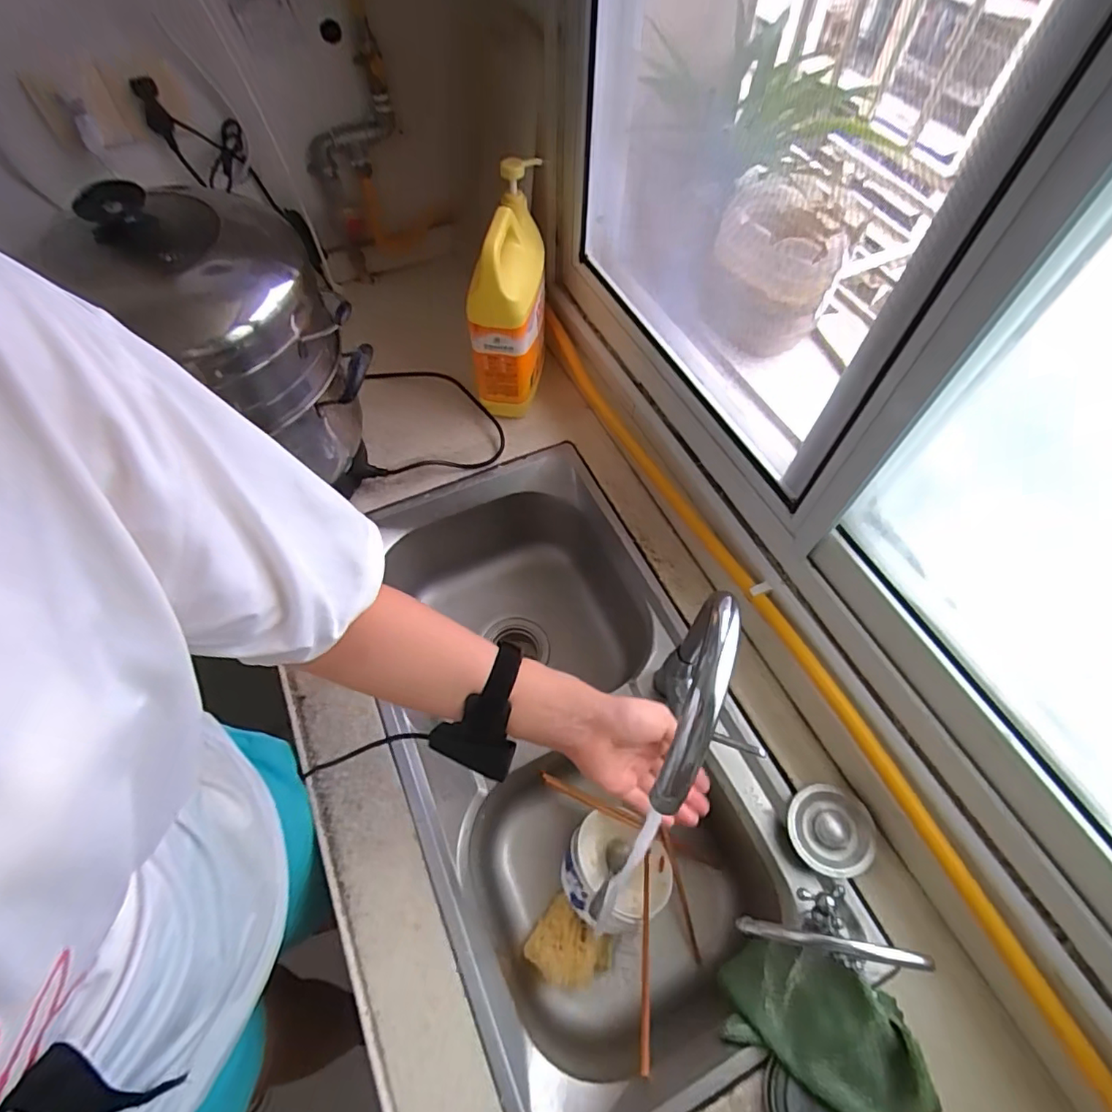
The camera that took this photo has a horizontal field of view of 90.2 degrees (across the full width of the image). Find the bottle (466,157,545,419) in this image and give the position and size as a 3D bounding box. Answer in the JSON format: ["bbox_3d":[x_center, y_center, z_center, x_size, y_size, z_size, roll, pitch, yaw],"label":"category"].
[{"bbox_3d":[-0.065,-0.356,0.785,0.087,0.268,0.182,7,62,4],"label":"bottle"}]

